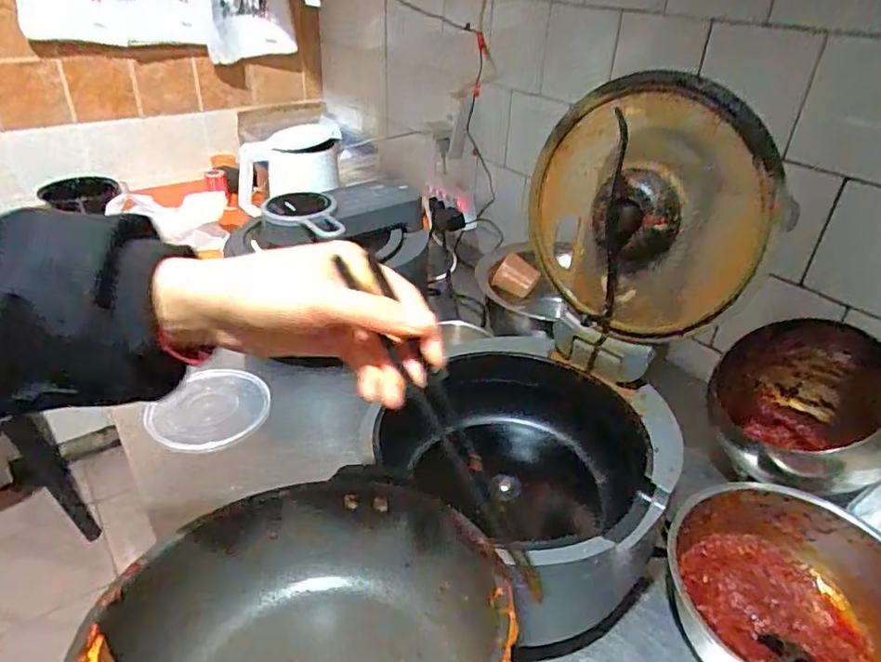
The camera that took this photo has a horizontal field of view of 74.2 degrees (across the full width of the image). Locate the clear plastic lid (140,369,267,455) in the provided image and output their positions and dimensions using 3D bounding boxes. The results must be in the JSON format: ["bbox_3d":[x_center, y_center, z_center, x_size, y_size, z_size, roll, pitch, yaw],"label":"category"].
[{"bbox_3d":[-0.350,0.120,0.880,0.161,0.026,0.170,2,32,-1],"label":"clear plastic lid"}]

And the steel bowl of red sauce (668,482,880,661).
[{"bbox_3d":[0.358,0.267,0.581,0.211,0.088,0.236,-10,35,-20],"label":"steel bowl of red sauce"}]

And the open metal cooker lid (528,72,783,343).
[{"bbox_3d":[0.197,-0.120,0.610,0.272,0.263,0.055,13,20,41],"label":"open metal cooker lid"}]

